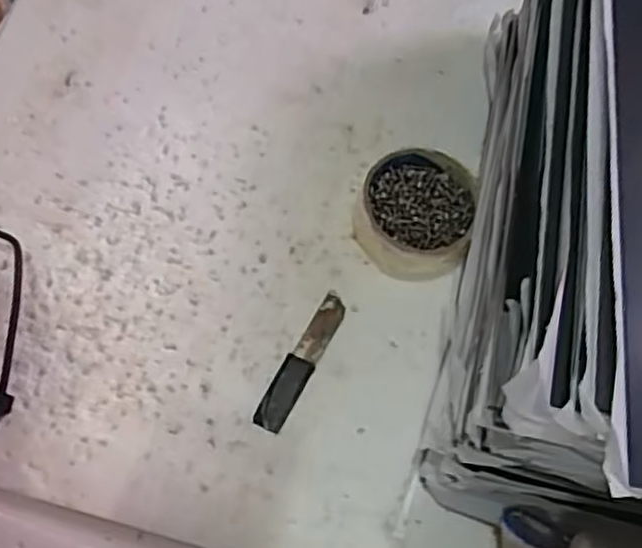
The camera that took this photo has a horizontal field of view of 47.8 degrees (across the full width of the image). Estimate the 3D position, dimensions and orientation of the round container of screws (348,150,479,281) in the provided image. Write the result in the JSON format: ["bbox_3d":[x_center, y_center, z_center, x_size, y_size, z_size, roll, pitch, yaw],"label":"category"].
[{"bbox_3d":[0.065,-0.042,0.509,0.081,0.033,0.090,16,68,3],"label":"round container of screws"}]

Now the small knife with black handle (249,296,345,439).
[{"bbox_3d":[-0.013,0.058,0.483,0.020,0.004,0.102,27,69,8],"label":"small knife with black handle"}]

